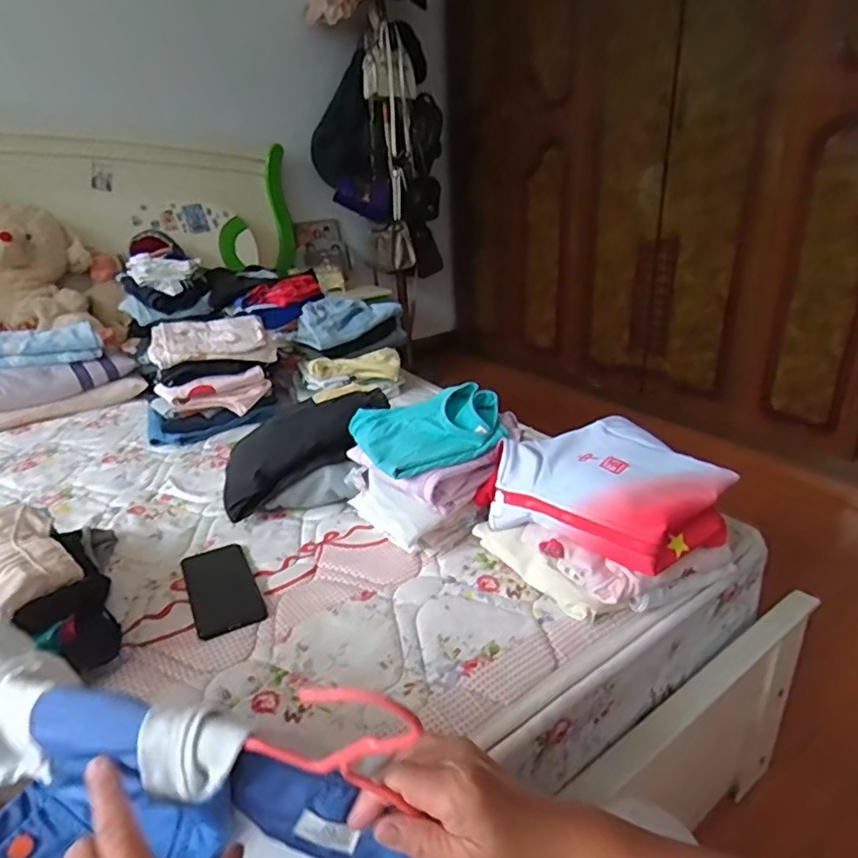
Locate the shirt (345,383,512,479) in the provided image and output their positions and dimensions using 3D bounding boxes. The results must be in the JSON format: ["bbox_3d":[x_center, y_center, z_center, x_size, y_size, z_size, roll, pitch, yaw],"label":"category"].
[{"bbox_3d":[0.007,-0.006,0.862,0.206,0.059,0.175,-12,27,-20],"label":"shirt"}]

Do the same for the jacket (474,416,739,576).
[{"bbox_3d":[0.234,0.079,0.794,0.245,0.087,0.261,-21,31,-35],"label":"jacket"}]

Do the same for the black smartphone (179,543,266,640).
[{"bbox_3d":[-0.262,0.199,0.744,0.080,0.016,0.164,-12,26,-26],"label":"black smartphone"}]

